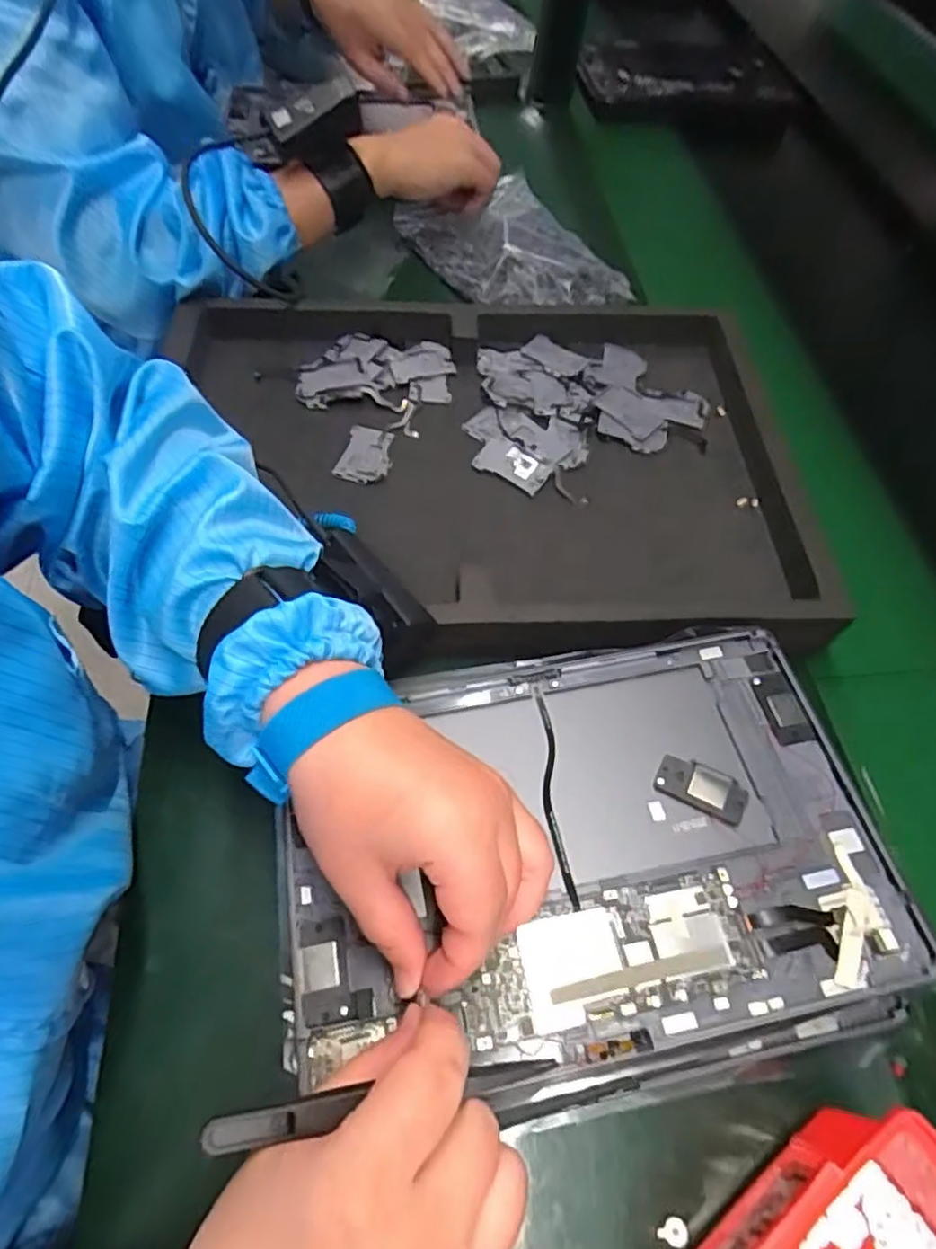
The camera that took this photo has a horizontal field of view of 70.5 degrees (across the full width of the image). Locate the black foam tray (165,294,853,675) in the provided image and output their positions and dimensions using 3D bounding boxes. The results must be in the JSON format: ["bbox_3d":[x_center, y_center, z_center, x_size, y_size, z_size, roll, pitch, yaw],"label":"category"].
[{"bbox_3d":[0.010,-0.119,0.441,0.430,0.051,0.316,-1,60,-2],"label":"black foam tray"}]

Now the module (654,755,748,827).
[{"bbox_3d":[0.108,0.075,0.307,0.040,0.004,0.021,28,63,10],"label":"module"}]

